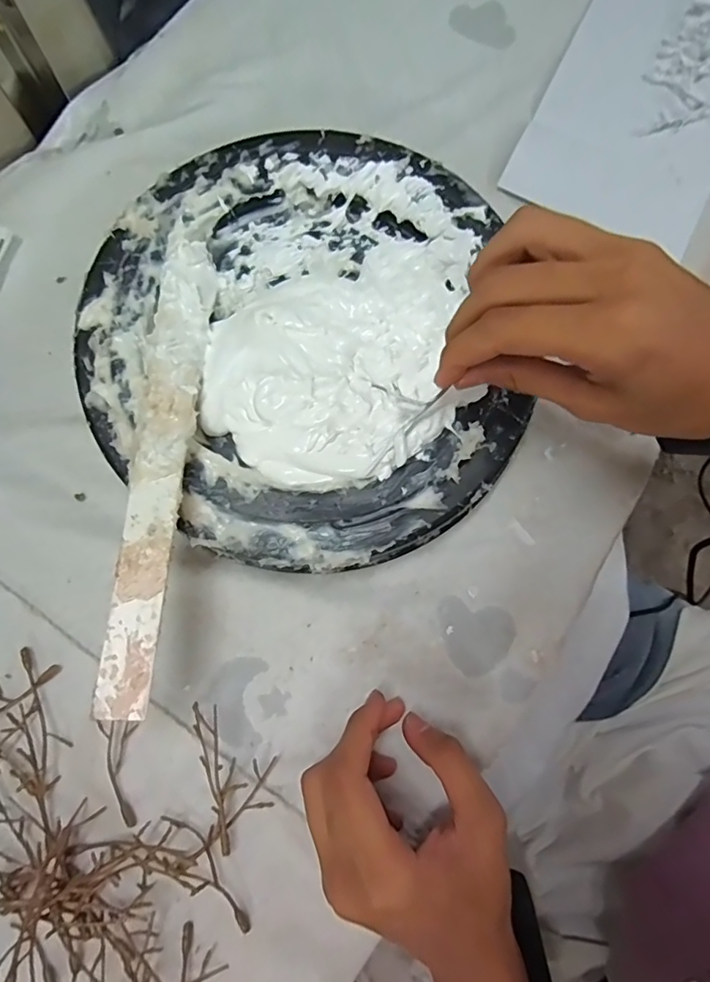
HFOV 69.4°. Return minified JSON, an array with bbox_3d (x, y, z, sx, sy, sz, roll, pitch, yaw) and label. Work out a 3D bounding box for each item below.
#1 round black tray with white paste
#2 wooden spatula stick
[{"bbox_3d":[-0.036,-0.089,0.318,0.243,0.051,0.267,0,79,-1],"label":"round black tray with white paste"},{"bbox_3d":[-0.103,-0.024,0.272,0.029,0.008,0.261,7,70,-13],"label":"wooden spatula stick"}]

